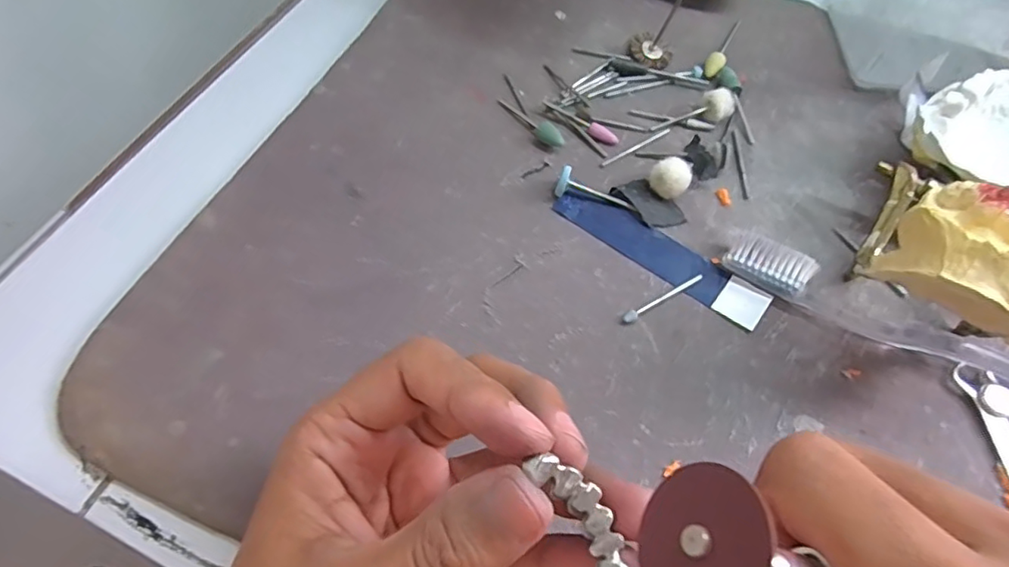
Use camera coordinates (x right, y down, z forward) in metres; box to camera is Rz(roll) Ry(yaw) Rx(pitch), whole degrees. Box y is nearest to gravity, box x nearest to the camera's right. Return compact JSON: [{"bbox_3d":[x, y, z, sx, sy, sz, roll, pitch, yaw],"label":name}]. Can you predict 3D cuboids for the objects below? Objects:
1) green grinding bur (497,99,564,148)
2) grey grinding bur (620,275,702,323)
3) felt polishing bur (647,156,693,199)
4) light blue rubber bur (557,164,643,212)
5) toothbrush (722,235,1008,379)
[{"bbox_3d":[0.013,-0.084,0.288,0.007,0.008,0.045,-39,69,-20],"label":"green grinding bur"},{"bbox_3d":[0.069,0.006,0.243,0.043,0.004,0.004,-29,66,-16],"label":"grey grinding bur"},{"bbox_3d":[0.078,-0.049,0.267,0.018,0.016,0.015,25,64,12],"label":"felt polishing bur"},{"bbox_3d":[0.045,-0.044,0.265,0.040,0.013,0.011,13,62,5],"label":"light blue rubber bur"},{"bbox_3d":[0.180,0.026,0.230,0.184,0.015,0.016,27,64,12],"label":"toothbrush"}]

